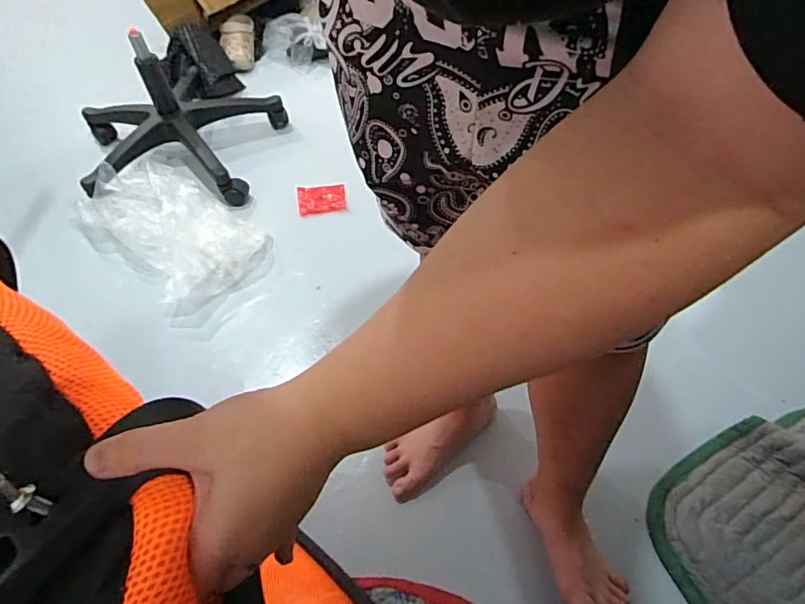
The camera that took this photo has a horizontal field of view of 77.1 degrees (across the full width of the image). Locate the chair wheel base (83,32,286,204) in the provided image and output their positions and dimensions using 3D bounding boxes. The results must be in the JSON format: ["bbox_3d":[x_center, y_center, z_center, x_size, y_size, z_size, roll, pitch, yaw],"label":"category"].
[{"bbox_3d":[-0.543,-0.461,1.157,0.473,0.258,0.450,-3,52,2],"label":"chair wheel base"}]

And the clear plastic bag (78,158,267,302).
[{"bbox_3d":[-0.478,-0.169,1.043,0.380,0.125,0.231,32,61,26],"label":"clear plastic bag"}]

